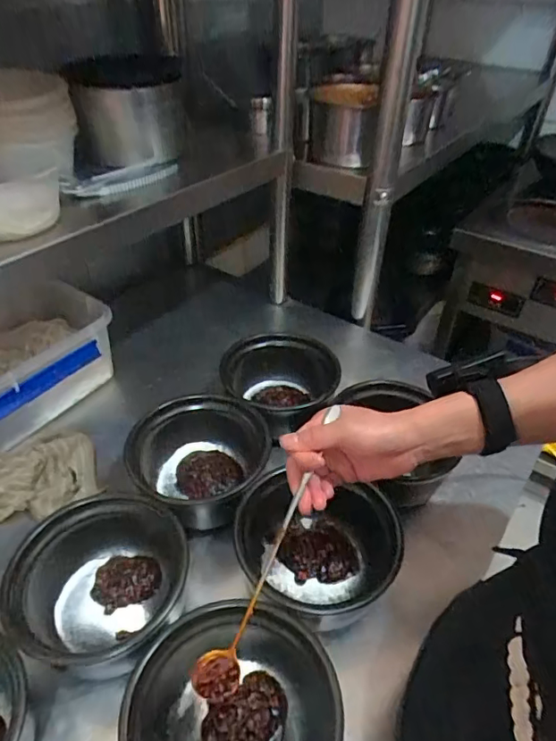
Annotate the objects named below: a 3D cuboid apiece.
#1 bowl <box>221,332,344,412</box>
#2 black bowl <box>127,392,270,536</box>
[{"bbox_3d":[0.017,0.022,0.753,0.174,0.085,0.161,0,39,0],"label":"bowl"},{"bbox_3d":[-0.101,0.118,0.634,0.156,0.080,0.172,2,39,2],"label":"black bowl"}]

